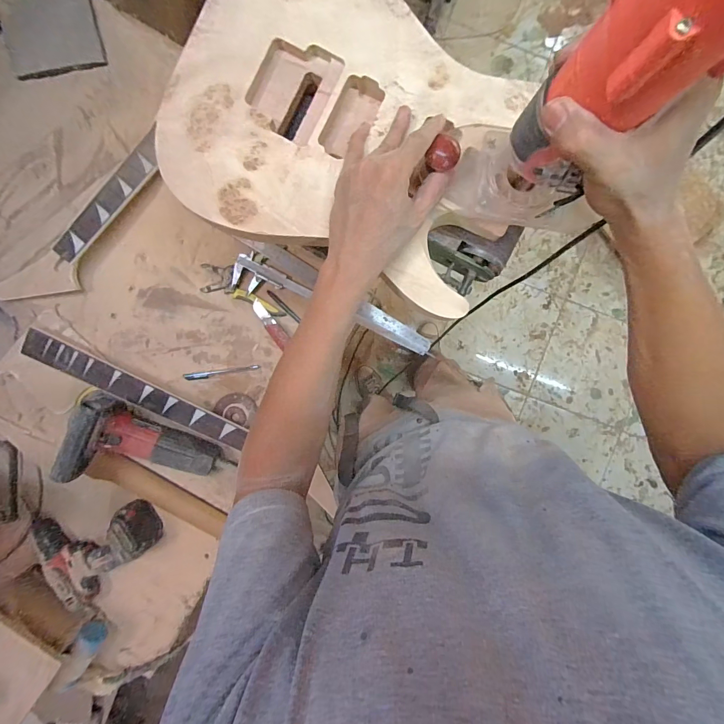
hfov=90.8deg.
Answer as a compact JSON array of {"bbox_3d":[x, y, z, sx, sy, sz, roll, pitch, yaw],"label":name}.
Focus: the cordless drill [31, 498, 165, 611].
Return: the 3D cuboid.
[{"bbox_3d":[-0.485,0.337,0.656,0.203,0.063,0.166,-27,93,0],"label":"cordless drill"}]

